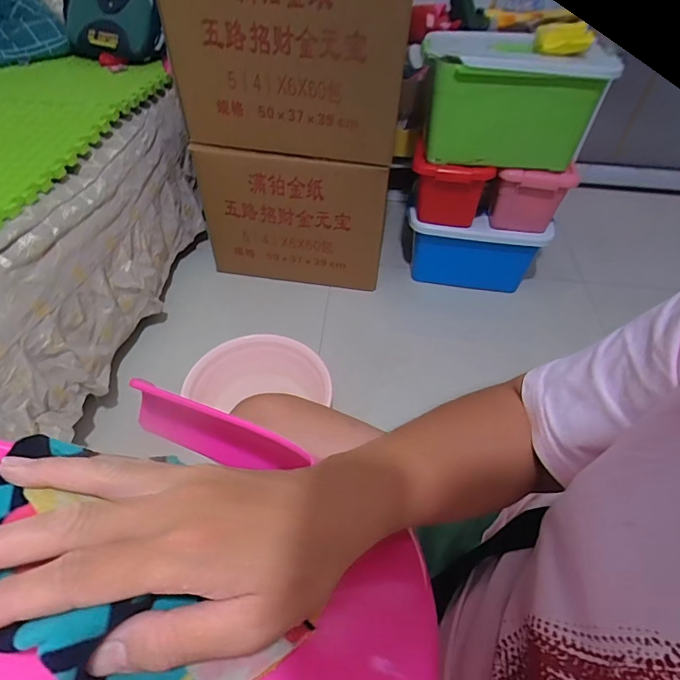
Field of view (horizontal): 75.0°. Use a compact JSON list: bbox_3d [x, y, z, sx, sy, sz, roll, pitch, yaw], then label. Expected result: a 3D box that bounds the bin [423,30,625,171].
[{"bbox_3d":[0.366,-0.575,1.060,0.341,0.255,0.323,5,48,3],"label":"bin"}]

